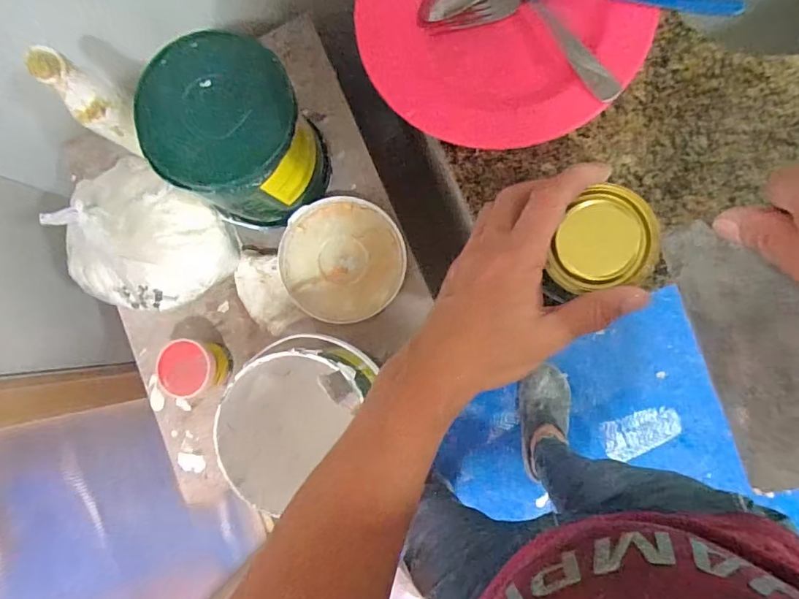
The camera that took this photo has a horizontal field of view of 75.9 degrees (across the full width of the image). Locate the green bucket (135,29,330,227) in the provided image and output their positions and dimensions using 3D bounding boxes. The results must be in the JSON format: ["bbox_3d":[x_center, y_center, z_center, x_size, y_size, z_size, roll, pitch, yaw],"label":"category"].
[{"bbox_3d":[-0.192,-0.197,0.641,0.151,0.211,0.161,-1,86,9],"label":"green bucket"}]

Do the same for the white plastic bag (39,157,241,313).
[{"bbox_3d":[-0.358,-0.083,0.688,0.222,0.160,0.195,17,89,10],"label":"white plastic bag"}]

